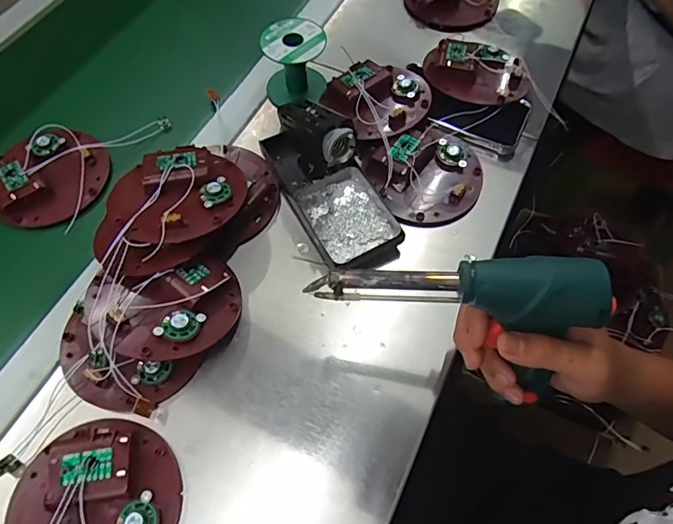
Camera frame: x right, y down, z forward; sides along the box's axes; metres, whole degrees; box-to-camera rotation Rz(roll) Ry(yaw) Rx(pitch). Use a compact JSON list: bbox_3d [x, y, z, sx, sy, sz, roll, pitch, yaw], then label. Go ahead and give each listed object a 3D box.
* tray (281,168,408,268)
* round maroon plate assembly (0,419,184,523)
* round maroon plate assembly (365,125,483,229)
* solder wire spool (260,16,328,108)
[{"bbox_3d":[0.009,-0.041,0.440,0.077,0.021,0.110,-26,66,-13],"label":"tray"},{"bbox_3d":[-0.179,0.177,0.330,0.122,0.022,0.115,-3,63,-2],"label":"round maroon plate assembly"},{"bbox_3d":[0.096,-0.089,0.469,0.112,0.034,0.102,0,63,0],"label":"round maroon plate assembly"},{"bbox_3d":[-0.046,-0.218,0.510,0.067,0.076,0.065,0,63,0],"label":"solder wire spool"}]

